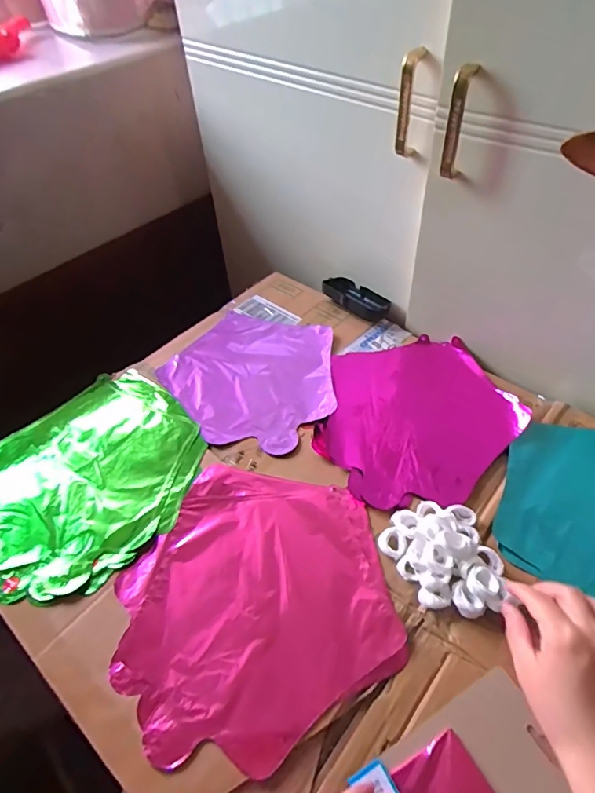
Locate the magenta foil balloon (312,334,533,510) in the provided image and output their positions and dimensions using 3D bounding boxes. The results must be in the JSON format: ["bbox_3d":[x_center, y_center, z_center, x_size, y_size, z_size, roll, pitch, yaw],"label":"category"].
[{"bbox_3d":[0.138,0.016,0.578,0.232,0.015,0.237,-1,48,1],"label":"magenta foil balloon"}]

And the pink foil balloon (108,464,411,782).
[{"bbox_3d":[-0.039,0.180,0.450,0.241,0.011,0.253,-10,49,-7],"label":"pink foil balloon"}]

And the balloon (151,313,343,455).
[{"bbox_3d":[-0.058,-0.027,0.637,0.223,0.015,0.223,13,50,13],"label":"balloon"}]

